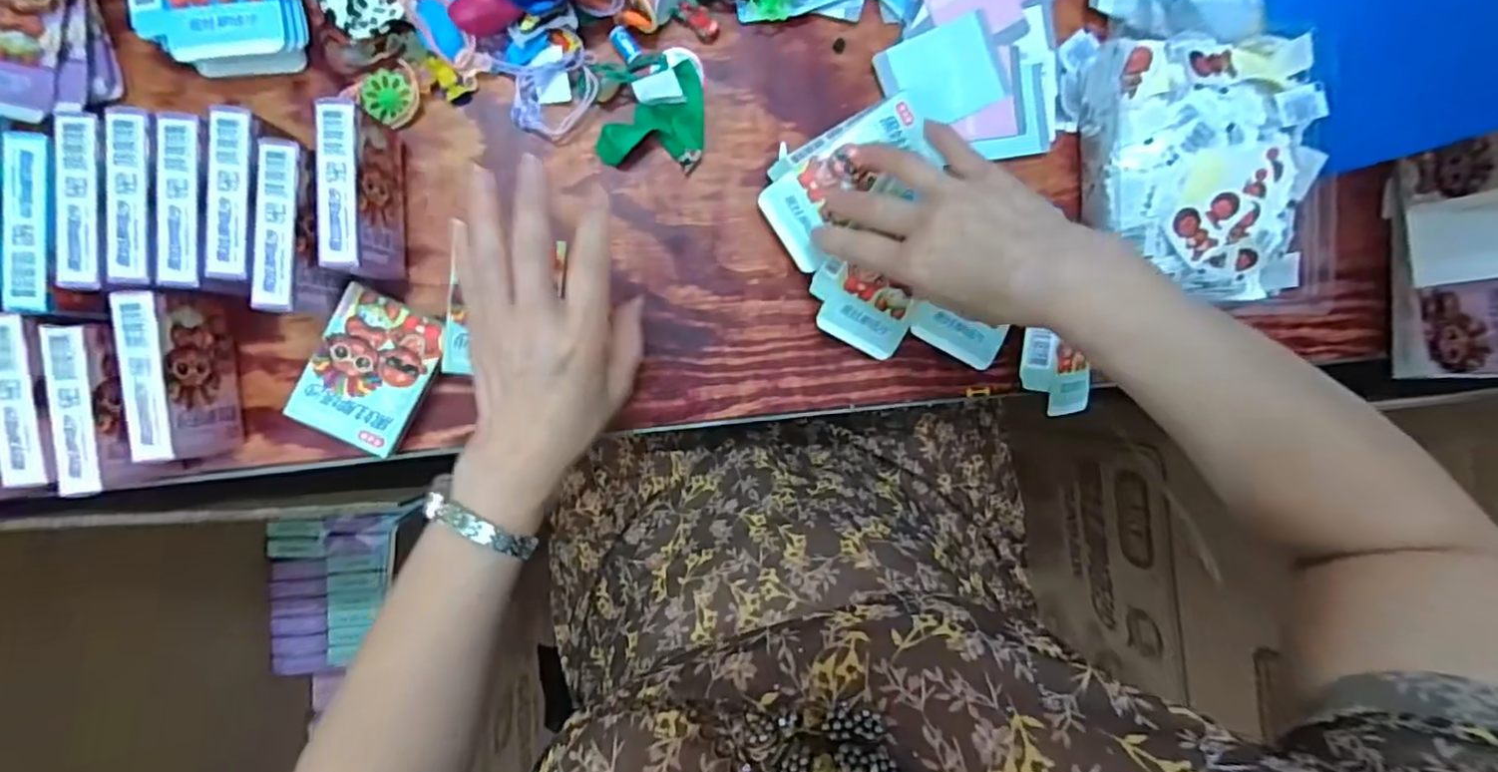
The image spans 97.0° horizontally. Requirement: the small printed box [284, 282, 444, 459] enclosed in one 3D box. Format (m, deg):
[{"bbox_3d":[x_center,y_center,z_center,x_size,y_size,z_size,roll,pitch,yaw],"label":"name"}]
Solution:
[{"bbox_3d":[-0.237,-0.009,0.422,0.068,0.024,0.092,27,89,-7],"label":"small printed box"}]

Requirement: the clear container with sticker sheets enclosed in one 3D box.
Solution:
[{"bbox_3d":[0.326,-0.152,0.476,0.163,0.047,0.185,-3,92,-7],"label":"clear container with sticker sheets"}]

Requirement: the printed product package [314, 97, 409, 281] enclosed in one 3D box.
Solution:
[{"bbox_3d":[-0.230,-0.113,0.398,0.027,0.064,0.093,2,92,-7],"label":"printed product package"}]

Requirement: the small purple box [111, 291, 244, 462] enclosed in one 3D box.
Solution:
[{"bbox_3d":[-0.332,-0.006,0.392,0.024,0.067,0.092,-2,92,-7],"label":"small purple box"}]

